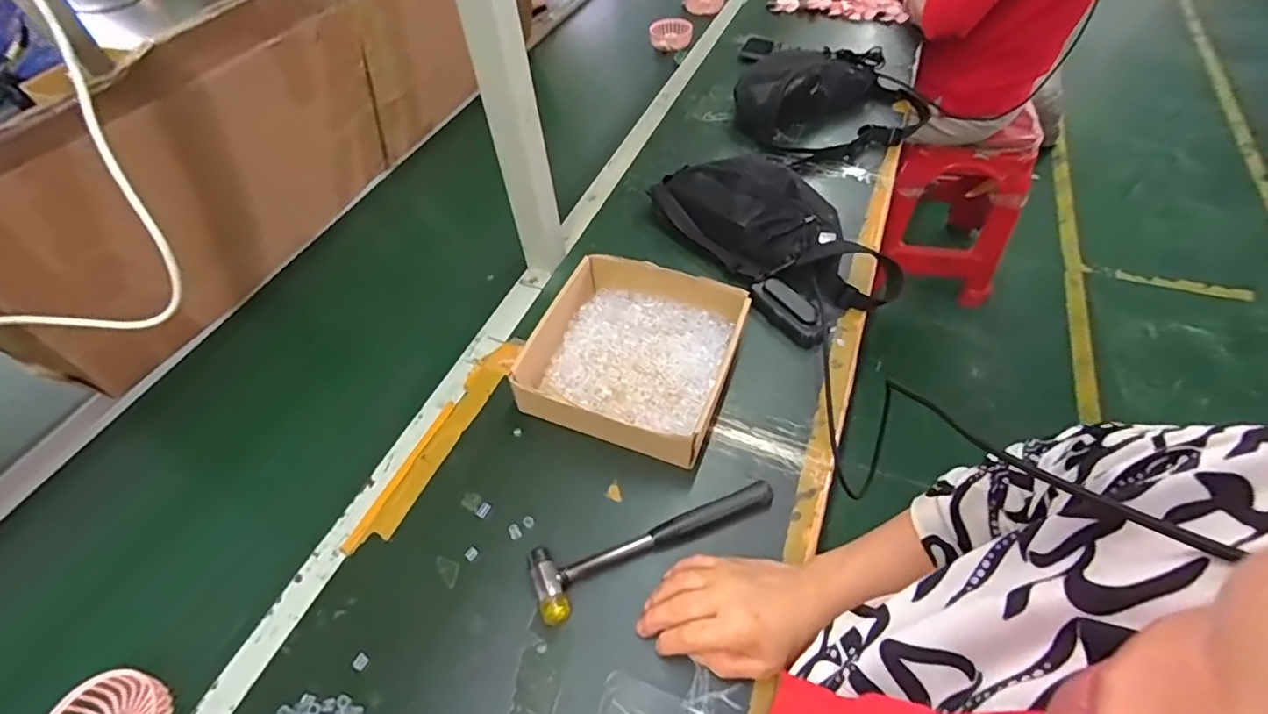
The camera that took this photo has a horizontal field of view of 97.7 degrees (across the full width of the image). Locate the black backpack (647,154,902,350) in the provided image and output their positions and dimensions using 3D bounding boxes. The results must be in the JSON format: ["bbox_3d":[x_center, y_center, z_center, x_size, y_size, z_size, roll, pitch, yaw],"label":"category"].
[{"bbox_3d":[0.183,-0.173,0.750,0.178,0.071,0.335,-30,57,-20],"label":"black backpack"}]

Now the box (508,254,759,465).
[{"bbox_3d":[-0.004,-0.005,0.634,0.225,0.064,0.220,15,54,13],"label":"box"}]

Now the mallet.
[{"bbox_3d":[0.022,0.169,0.525,0.242,0.023,0.062,-21,54,-14],"label":"mallet"}]

